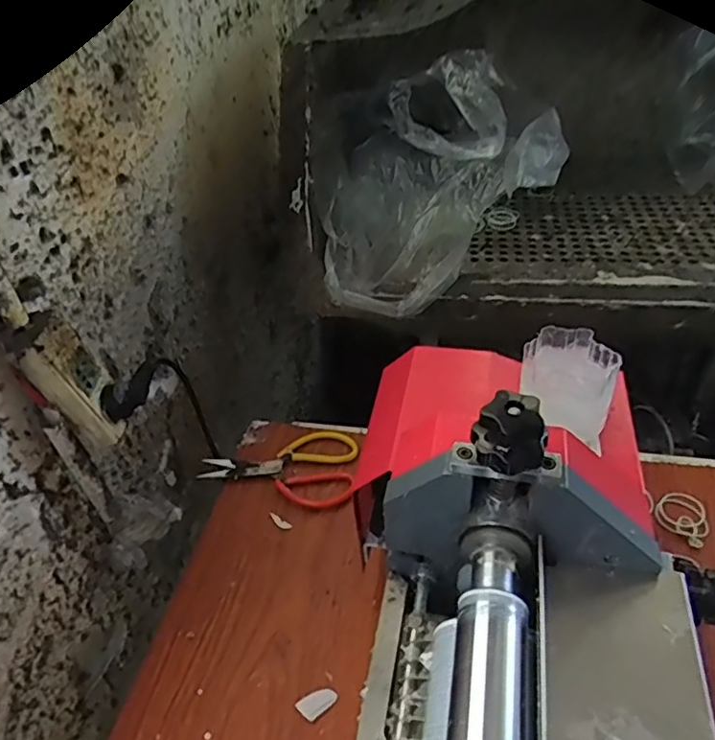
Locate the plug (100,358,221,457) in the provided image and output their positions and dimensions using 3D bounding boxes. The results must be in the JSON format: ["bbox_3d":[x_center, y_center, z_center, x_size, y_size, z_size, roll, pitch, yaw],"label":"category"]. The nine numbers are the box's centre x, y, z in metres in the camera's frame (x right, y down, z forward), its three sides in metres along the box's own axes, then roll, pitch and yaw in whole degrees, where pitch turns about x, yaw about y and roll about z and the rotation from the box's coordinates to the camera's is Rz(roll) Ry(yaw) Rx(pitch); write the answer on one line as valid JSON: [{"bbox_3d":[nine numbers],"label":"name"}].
[{"bbox_3d":[-0.208,0.040,0.680,0.026,0.241,0.076,3,75,10],"label":"plug"}]

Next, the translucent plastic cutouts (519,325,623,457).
[{"bbox_3d":[0.179,0.011,0.516,0.074,0.072,0.068,9,43,16],"label":"translucent plastic cutouts"}]

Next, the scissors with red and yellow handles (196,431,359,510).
[{"bbox_3d":[-0.091,0.113,0.761,0.188,0.012,0.114,7,43,14],"label":"scissors with red and yellow handles"}]

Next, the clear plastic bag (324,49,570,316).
[{"bbox_3d":[0.118,-0.256,0.848,0.307,0.239,0.307,2,41,8],"label":"clear plastic bag"}]

